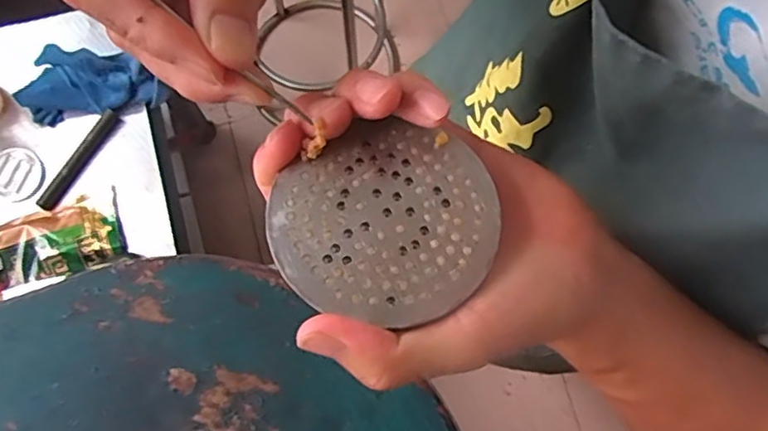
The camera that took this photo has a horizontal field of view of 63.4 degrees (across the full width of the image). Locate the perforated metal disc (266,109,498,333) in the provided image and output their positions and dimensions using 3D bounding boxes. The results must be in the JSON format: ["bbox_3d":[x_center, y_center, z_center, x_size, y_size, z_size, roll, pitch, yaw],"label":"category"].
[{"bbox_3d":[0.001,0.001,0.227,0.080,0.013,0.072,-38,81,-9],"label":"perforated metal disc"}]

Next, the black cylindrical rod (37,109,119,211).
[{"bbox_3d":[-0.478,-0.087,0.973,0.023,0.020,0.180,33,79,6],"label":"black cylindrical rod"}]

